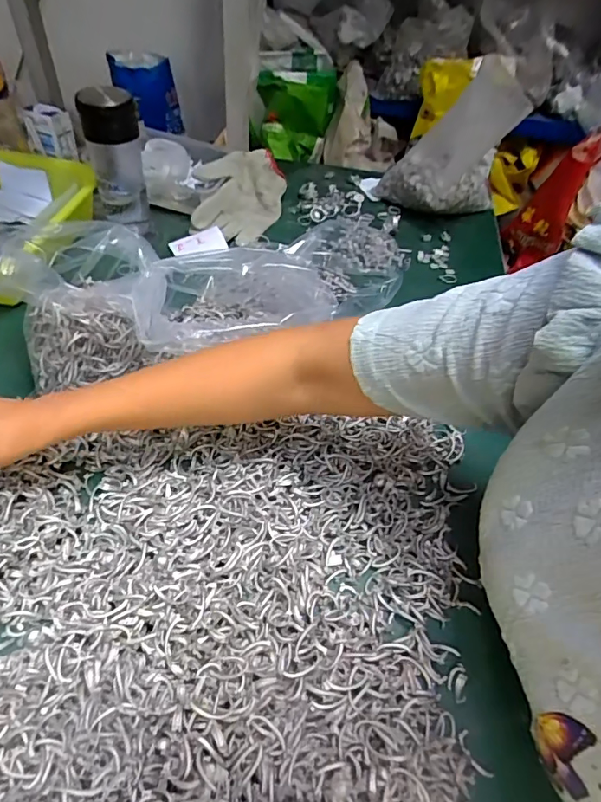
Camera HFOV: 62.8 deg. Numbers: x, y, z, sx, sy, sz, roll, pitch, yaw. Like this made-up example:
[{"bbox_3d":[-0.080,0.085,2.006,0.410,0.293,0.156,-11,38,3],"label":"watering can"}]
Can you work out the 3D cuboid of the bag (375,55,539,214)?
[{"bbox_3d":[0.228,-0.394,0.760,0.175,0.190,0.128,17,49,7],"label":"bag"}]

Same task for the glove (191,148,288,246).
[{"bbox_3d":[-0.093,-0.316,0.764,0.144,0.066,0.168,-1,50,-7],"label":"glove"}]

